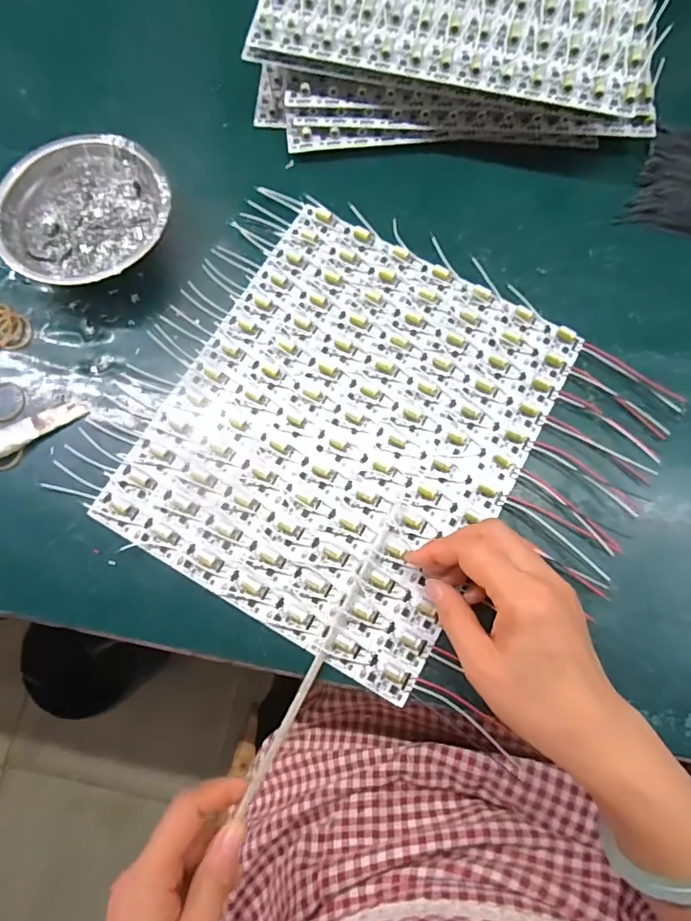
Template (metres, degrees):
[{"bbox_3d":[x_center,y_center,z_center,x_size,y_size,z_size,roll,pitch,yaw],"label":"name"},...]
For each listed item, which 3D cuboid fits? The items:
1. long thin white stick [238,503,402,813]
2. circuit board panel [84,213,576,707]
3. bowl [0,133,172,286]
[{"bbox_3d":[-0.013,0.118,0.320,0.010,0.011,0.204,27,76,8],"label":"long thin white stick"},{"bbox_3d":[0.002,-0.026,0.359,0.238,0.007,0.285,29,77,8],"label":"circuit board panel"},{"bbox_3d":[-0.195,-0.181,0.387,0.124,0.040,0.123,0,75,1],"label":"bowl"}]

